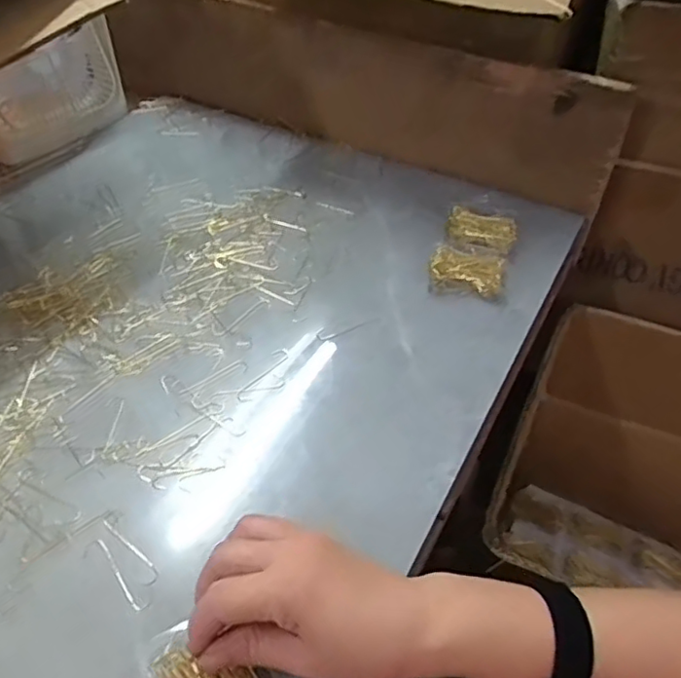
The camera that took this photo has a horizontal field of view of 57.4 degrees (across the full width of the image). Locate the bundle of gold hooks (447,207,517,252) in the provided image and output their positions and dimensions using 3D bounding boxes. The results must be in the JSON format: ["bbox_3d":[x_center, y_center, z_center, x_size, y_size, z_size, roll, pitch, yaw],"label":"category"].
[{"bbox_3d":[0.146,-0.115,0.645,0.069,0.014,0.040,15,46,15],"label":"bundle of gold hooks"}]

